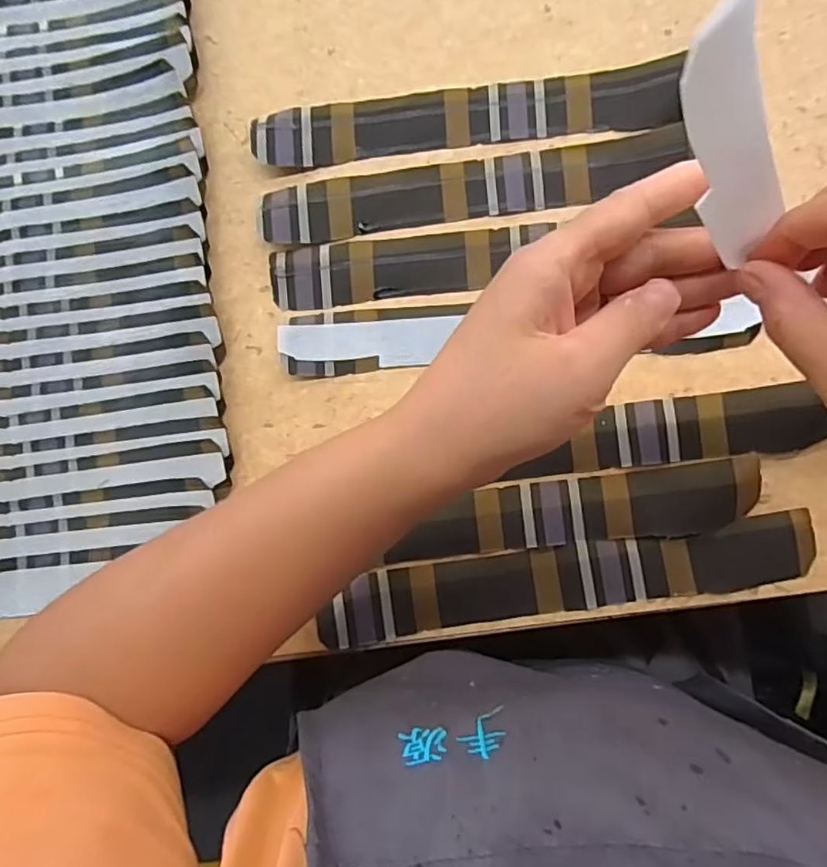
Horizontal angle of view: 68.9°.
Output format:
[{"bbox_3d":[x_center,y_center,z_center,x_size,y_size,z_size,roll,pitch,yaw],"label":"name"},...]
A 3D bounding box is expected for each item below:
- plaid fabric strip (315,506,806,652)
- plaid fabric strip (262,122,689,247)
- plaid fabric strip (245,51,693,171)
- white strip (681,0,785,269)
[{"bbox_3d":[0.079,0.078,0.320,0.254,0.013,0.036,-10,85,4],"label":"plaid fabric strip"},{"bbox_3d":[0.033,-0.139,0.340,0.240,0.009,0.036,-7,88,5],"label":"plaid fabric strip"},{"bbox_3d":[0.030,-0.181,0.344,0.241,0.006,0.038,-7,87,3],"label":"plaid fabric strip"},{"bbox_3d":[0.089,-0.078,0.167,0.024,0.091,0.006,-44,57,17],"label":"white strip"}]

